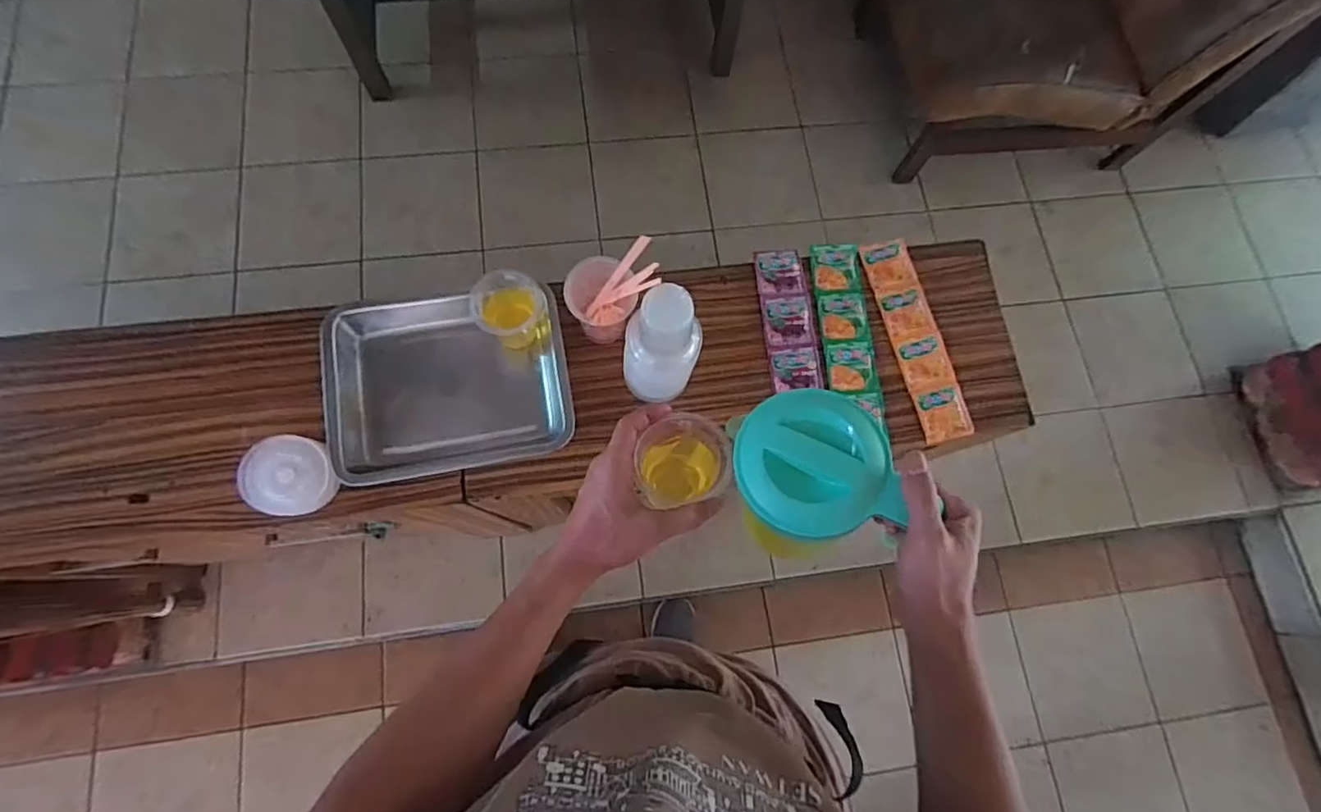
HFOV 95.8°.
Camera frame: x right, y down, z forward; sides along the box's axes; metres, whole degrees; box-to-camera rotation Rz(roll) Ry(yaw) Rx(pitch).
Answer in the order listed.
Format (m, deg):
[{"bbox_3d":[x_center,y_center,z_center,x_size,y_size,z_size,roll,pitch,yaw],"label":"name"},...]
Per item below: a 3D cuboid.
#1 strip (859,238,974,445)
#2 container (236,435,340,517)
[{"bbox_3d":[0.371,-0.102,0.866,0.075,0.013,0.310,-11,76,-6],"label":"strip"},{"bbox_3d":[-0.447,0.085,0.717,0.095,0.029,0.094,-15,76,-7],"label":"container"}]

